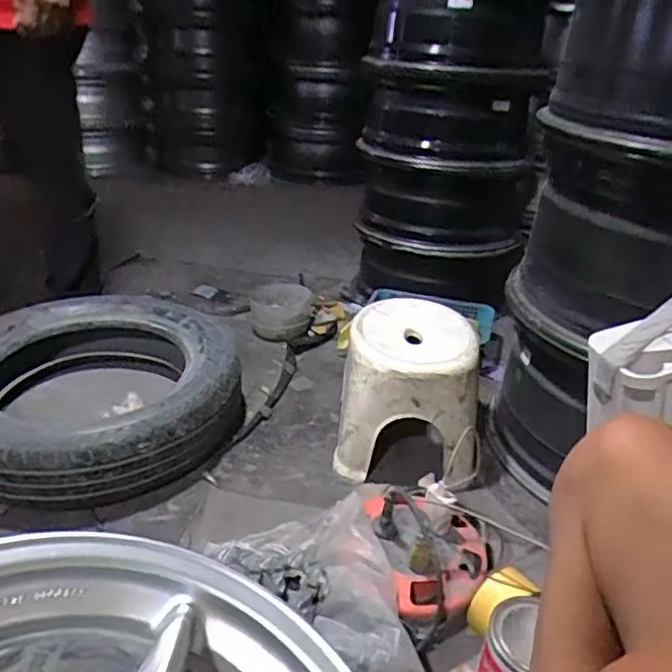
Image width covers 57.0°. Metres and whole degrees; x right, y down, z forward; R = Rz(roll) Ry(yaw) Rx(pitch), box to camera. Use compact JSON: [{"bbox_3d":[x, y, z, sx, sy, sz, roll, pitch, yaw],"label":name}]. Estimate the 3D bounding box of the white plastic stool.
[{"bbox_3d":[0.128,0.097,1.122,0.227,0.238,0.230,5,28,2],"label":"white plastic stool"}]

